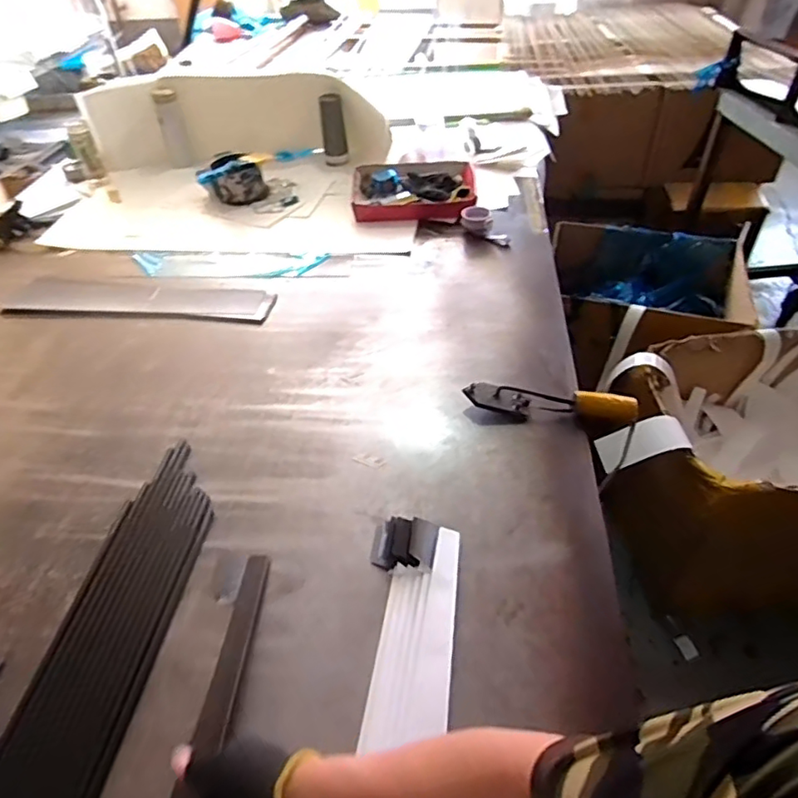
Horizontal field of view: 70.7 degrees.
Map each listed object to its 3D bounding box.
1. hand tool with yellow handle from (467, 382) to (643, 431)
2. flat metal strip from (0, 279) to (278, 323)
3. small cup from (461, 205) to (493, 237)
[{"bbox_3d":[0.246,0.007,0.907,0.276,0.045,0.050,4,46,7],"label":"hand tool with yellow handle"},{"bbox_3d":[-0.544,-0.209,1.182,0.565,0.010,0.109,2,44,6],"label":"flat metal strip"},{"bbox_3d":[0.181,-0.415,1.315,0.073,0.052,0.069,2,44,7],"label":"small cup"}]

